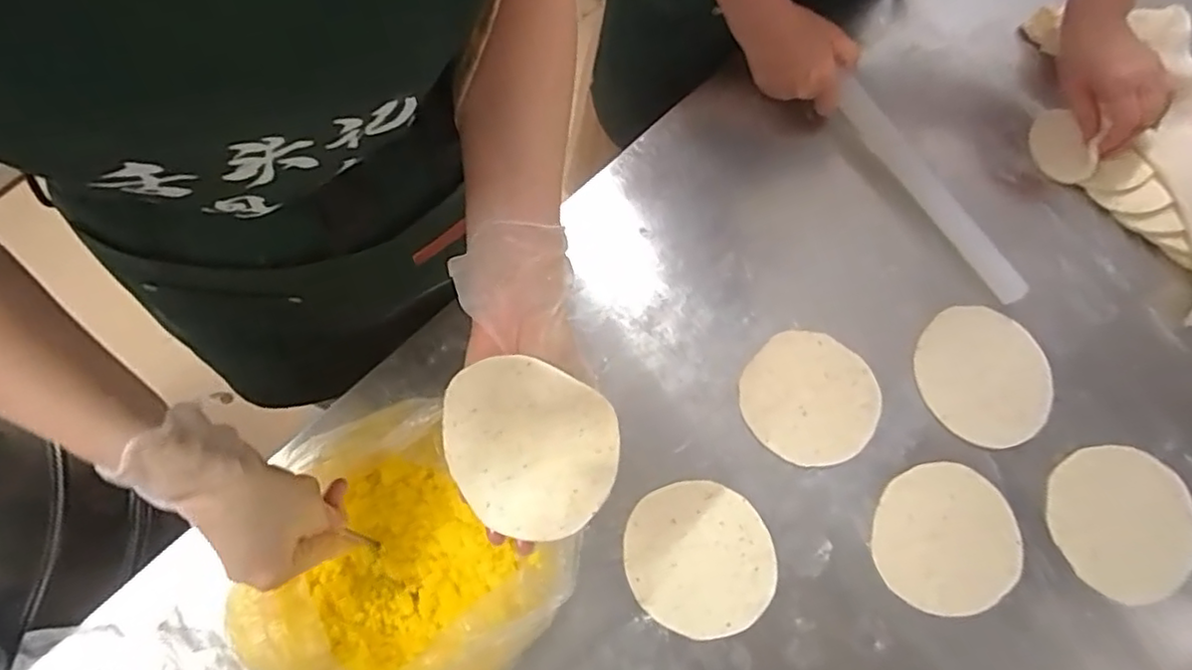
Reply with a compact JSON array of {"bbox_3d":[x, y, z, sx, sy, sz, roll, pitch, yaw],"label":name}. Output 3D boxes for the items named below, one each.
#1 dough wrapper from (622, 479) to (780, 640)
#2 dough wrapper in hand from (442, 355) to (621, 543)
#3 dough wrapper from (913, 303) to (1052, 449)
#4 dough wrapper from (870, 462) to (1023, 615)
[{"bbox_3d":[0.087,0.187,0.536,0.127,0.006,0.116,1,72,-2],"label":"dough wrapper"},{"bbox_3d":[-0.045,0.072,0.409,0.113,0.027,0.115,2,110,6],"label":"dough wrapper in hand"},{"bbox_3d":[0.360,0.037,0.591,0.125,0.010,0.128,0,72,-8],"label":"dough wrapper"},{"bbox_3d":[0.302,0.175,0.550,0.127,0.011,0.119,1,75,-3],"label":"dough wrapper"}]

